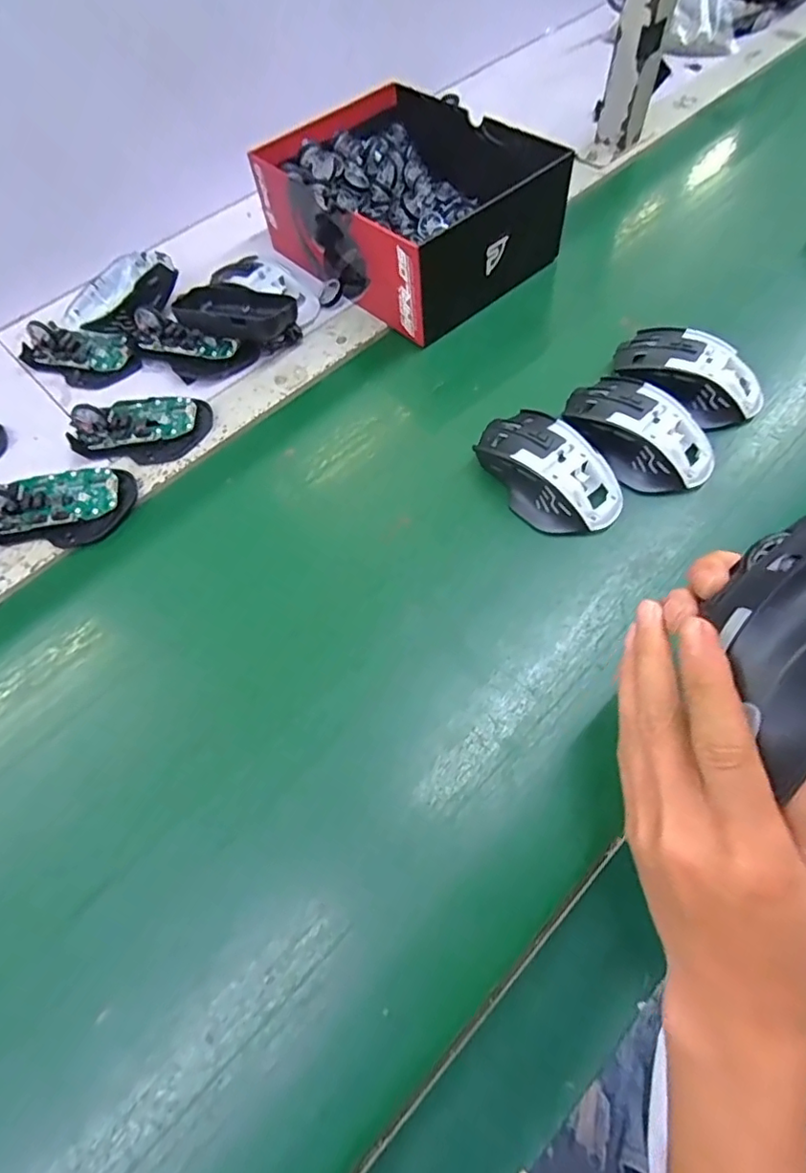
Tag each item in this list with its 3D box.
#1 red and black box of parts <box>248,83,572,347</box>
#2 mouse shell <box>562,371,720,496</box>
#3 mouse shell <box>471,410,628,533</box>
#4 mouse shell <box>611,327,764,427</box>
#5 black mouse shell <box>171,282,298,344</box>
[{"bbox_3d":[-0.002,-0.373,0.523,0.189,0.087,0.256,-39,67,-15],"label":"red and black box of parts"},{"bbox_3d":[0.173,-0.117,0.402,0.071,0.032,0.115,-35,66,-14],"label":"mouse shell"},{"bbox_3d":[0.105,-0.087,0.394,0.072,0.036,0.115,-35,66,-14],"label":"mouse shell"},{"bbox_3d":[0.224,-0.165,0.426,0.116,0.036,0.070,29,68,17],"label":"mouse shell"},{"bbox_3d":[-0.149,-0.242,0.490,0.114,0.040,0.056,20,66,14],"label":"black mouse shell"}]

